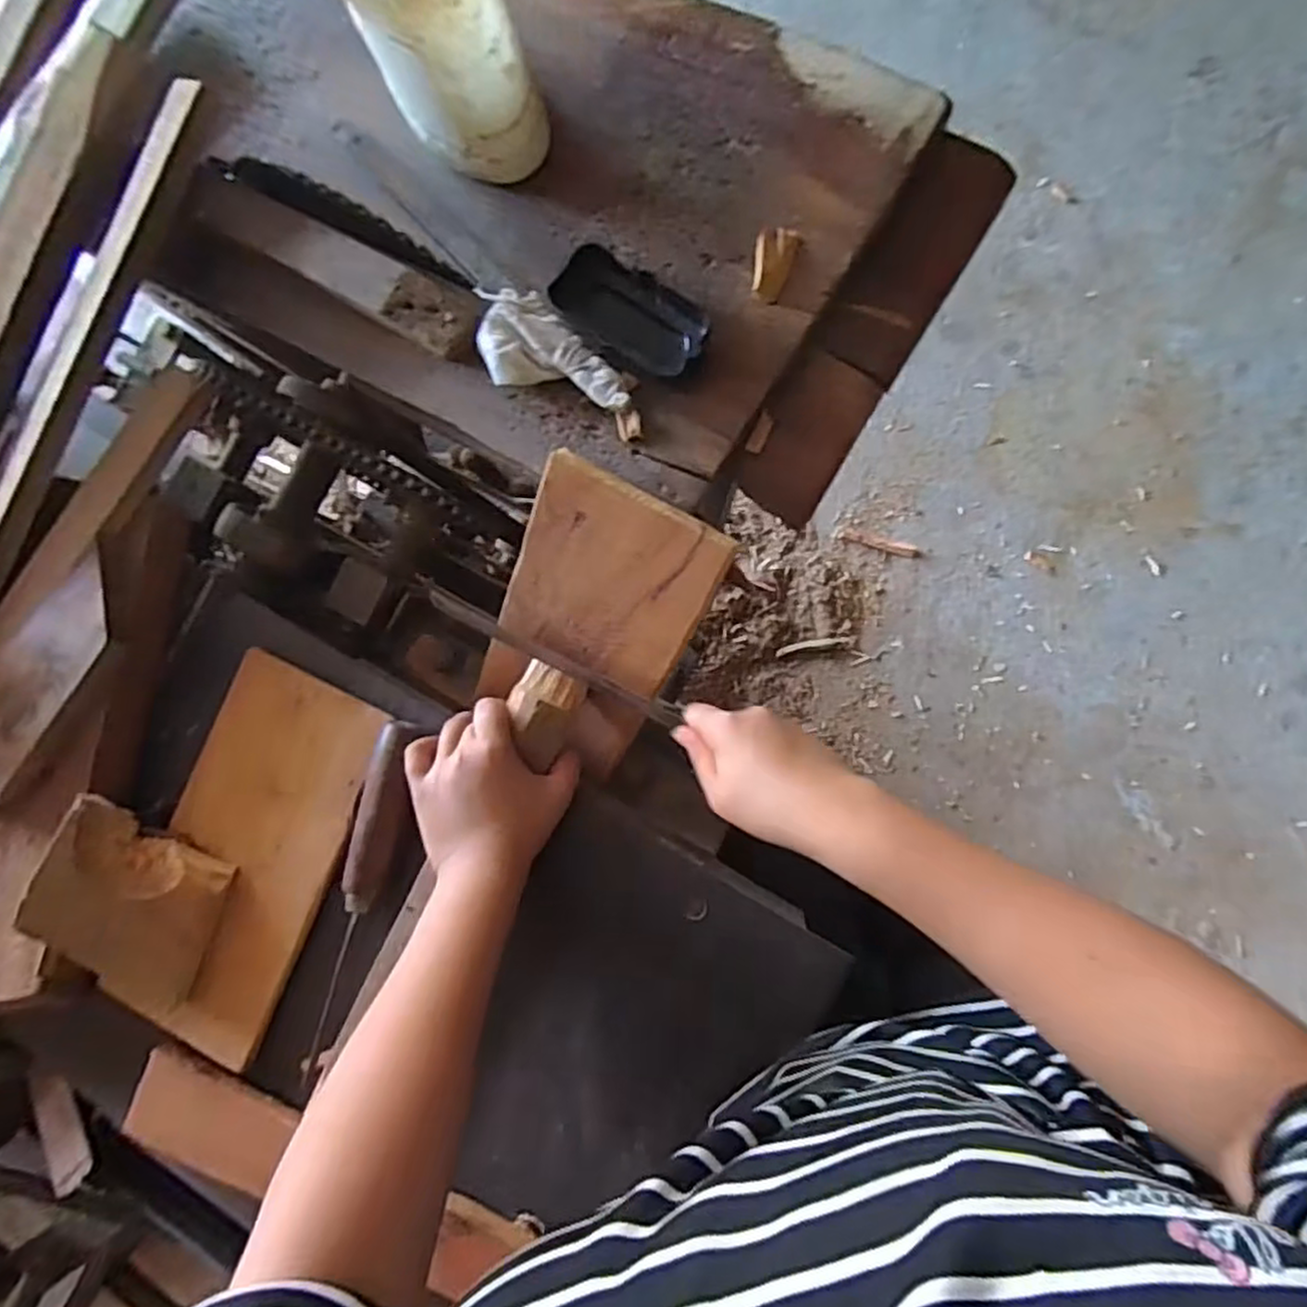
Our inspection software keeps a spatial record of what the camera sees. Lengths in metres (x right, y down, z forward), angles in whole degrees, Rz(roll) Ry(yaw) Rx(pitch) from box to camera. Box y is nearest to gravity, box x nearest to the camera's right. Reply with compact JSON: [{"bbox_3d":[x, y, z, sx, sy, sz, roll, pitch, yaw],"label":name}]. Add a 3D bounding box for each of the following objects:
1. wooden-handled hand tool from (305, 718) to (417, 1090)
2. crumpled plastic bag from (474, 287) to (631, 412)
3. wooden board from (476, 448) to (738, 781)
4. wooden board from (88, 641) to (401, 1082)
[{"bbox_3d":[-0.214,0.179,0.523,0.035,0.022,0.262,15,87,10],"label":"wooden-handled hand tool"},{"bbox_3d":[-0.072,-0.193,0.491,0.057,0.025,0.120,-43,80,3],"label":"crumpled plastic bag"},{"bbox_3d":[-0.045,-0.021,0.510,0.134,0.024,0.203,31,123,8],"label":"wooden board"},{"bbox_3d":[-0.306,0.147,0.545,0.136,0.017,0.272,23,87,10],"label":"wooden board"}]

